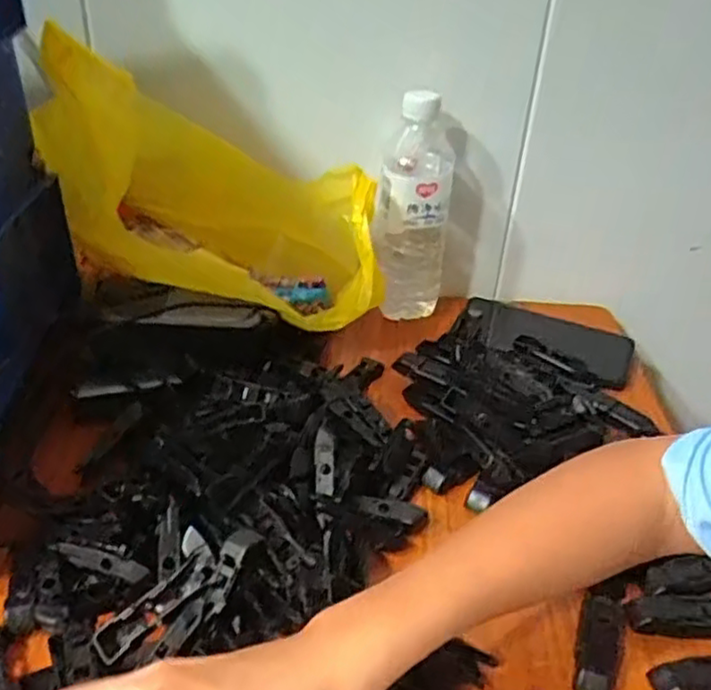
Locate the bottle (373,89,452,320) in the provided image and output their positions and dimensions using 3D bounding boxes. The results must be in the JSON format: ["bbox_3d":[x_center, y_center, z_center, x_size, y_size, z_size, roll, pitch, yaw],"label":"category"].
[{"bbox_3d":[0.056,-0.129,0.653,0.072,0.209,0.076,8,35,4],"label":"bottle"}]

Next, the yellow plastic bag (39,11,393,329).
[{"bbox_3d":[-0.111,-0.130,0.567,0.268,0.202,0.154,8,35,4],"label":"yellow plastic bag"}]

